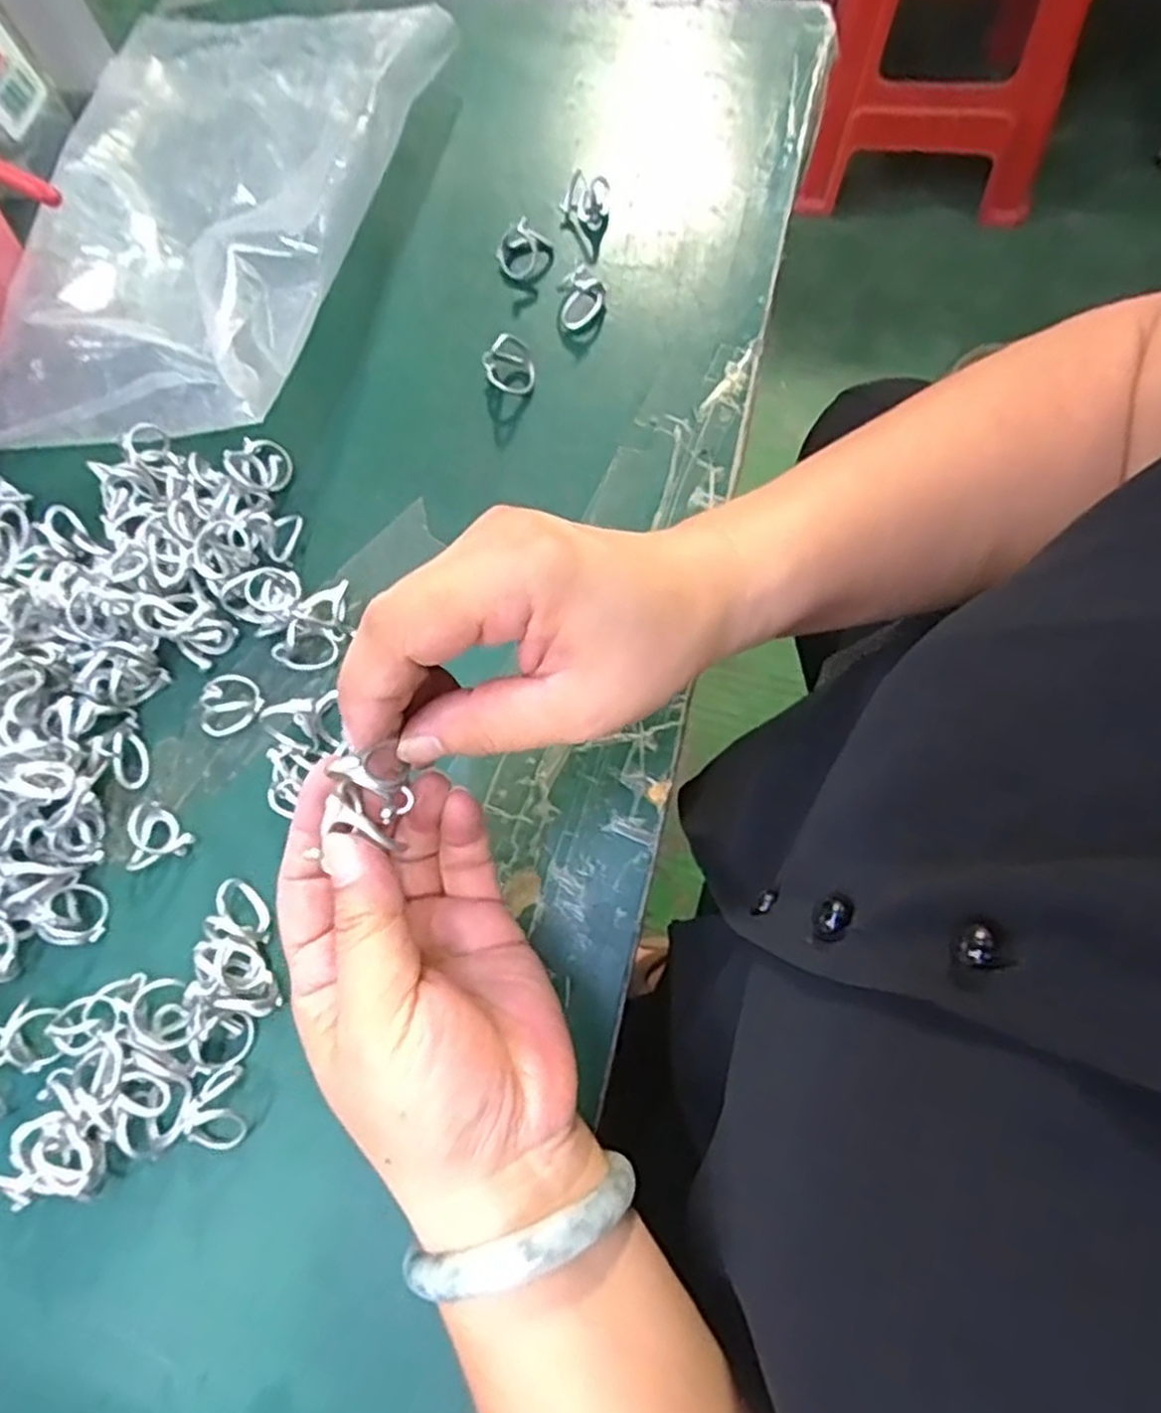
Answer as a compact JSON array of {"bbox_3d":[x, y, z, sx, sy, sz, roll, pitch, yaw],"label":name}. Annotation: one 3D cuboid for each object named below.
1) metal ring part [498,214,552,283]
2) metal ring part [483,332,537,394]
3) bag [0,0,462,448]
[{"bbox_3d":[-0.027,-0.237,0.403,0.029,0.023,0.023,-29,71,-4],"label":"metal ring part"},{"bbox_3d":[-0.034,-0.164,0.375,0.024,0.024,0.020,-11,71,2],"label":"metal ring part"},{"bbox_3d":[-0.203,-0.267,0.405,0.205,0.061,0.298,10,73,9],"label":"bag"}]

